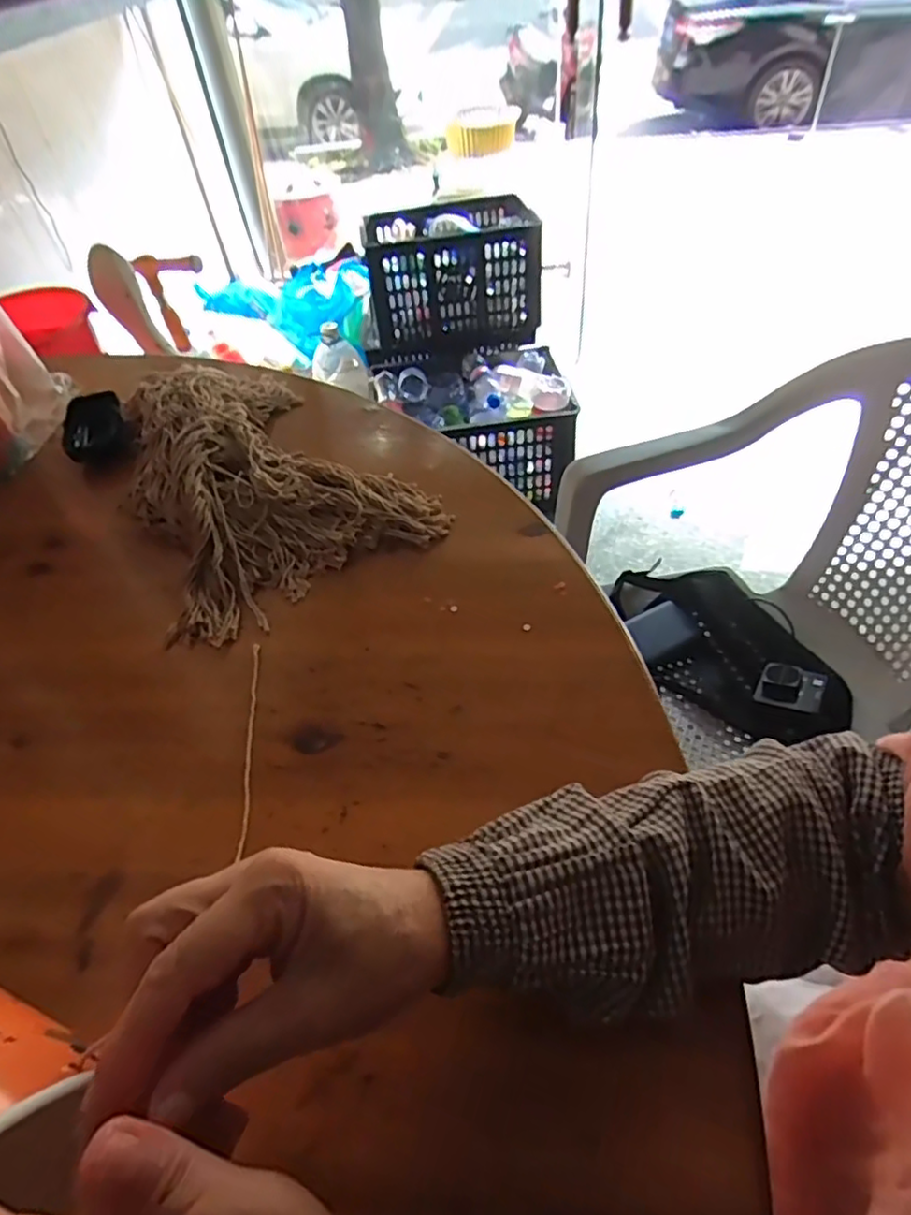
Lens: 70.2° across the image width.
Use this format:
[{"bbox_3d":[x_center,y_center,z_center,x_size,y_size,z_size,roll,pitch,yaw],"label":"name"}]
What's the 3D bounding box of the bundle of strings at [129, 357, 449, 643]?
[{"bbox_3d":[-0.186,-0.133,0.593,0.224,0.061,0.332,-27,51,-18],"label":"bundle of strings"}]

